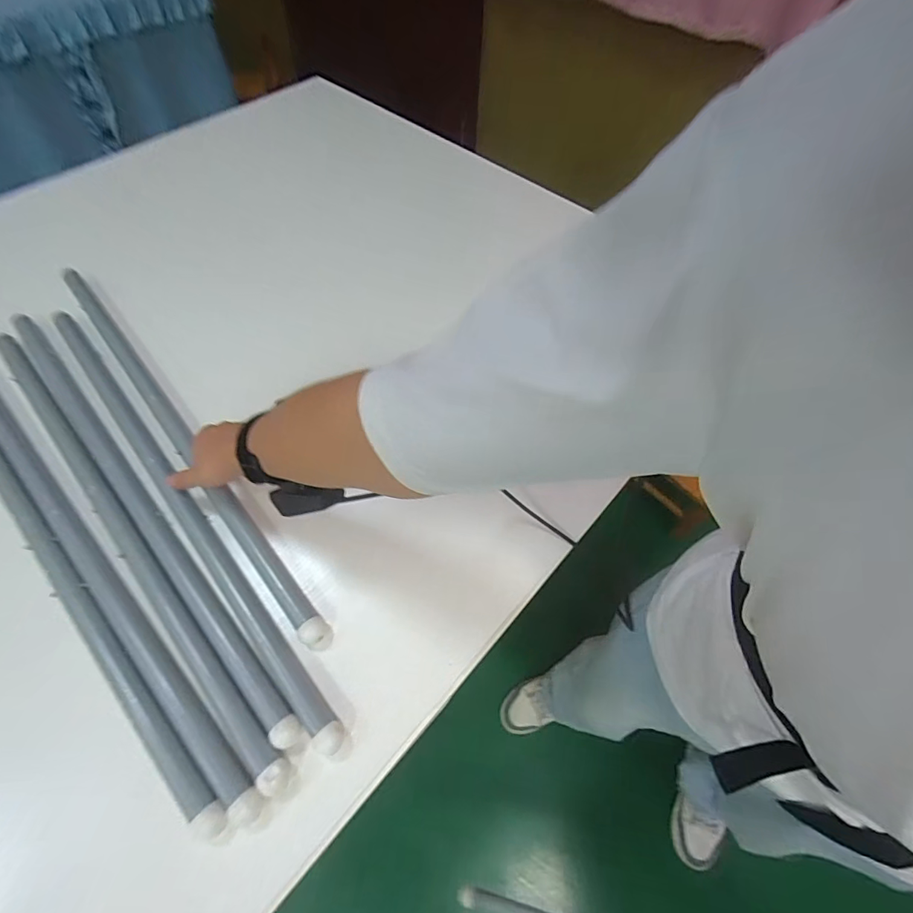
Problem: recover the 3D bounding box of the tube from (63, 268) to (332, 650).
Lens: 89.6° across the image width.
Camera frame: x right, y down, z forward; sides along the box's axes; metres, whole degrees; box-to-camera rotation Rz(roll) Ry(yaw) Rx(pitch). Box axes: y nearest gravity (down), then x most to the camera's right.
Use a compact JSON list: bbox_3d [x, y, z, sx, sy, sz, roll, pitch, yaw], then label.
[{"bbox_3d":[-0.381,-0.045,0.616,0.036,0.034,0.731,-36,66,-21],"label":"tube"}]

